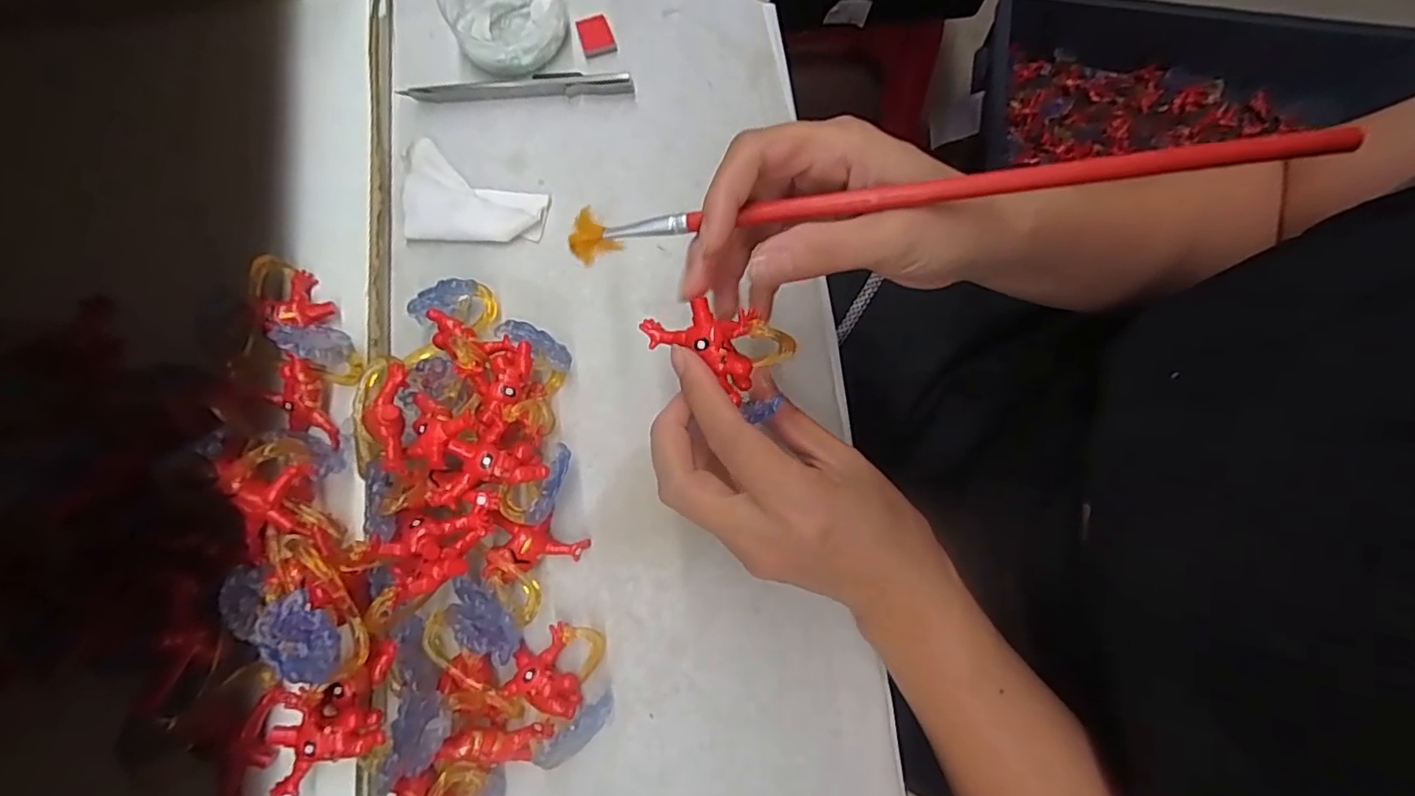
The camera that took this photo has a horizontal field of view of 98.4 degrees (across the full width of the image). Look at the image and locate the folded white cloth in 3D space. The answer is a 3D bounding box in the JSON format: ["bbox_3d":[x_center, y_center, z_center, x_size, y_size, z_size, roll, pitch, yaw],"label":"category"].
[{"bbox_3d":[-0.125,-0.111,0.331,0.077,0.007,0.056,2,78,3],"label":"folded white cloth"}]

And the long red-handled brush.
[{"bbox_3d":[0.070,-0.071,0.211,0.247,0.009,0.013,-5,78,11],"label":"long red-handled brush"}]

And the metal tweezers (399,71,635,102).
[{"bbox_3d":[-0.105,-0.175,0.342,0.125,0.009,0.010,-2,78,2],"label":"metal tweezers"}]

